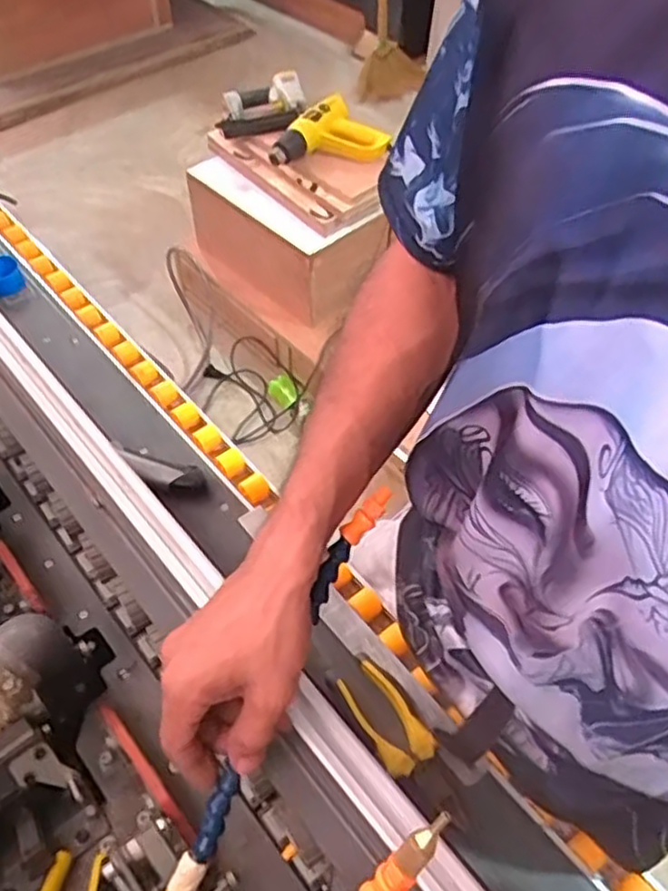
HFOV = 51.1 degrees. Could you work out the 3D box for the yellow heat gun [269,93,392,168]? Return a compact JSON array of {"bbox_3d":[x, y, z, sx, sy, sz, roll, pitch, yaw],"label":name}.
[{"bbox_3d":[-0.016,-0.745,1.649,0.277,0.083,0.139,-5,53,-6],"label":"yellow heat gun"}]

